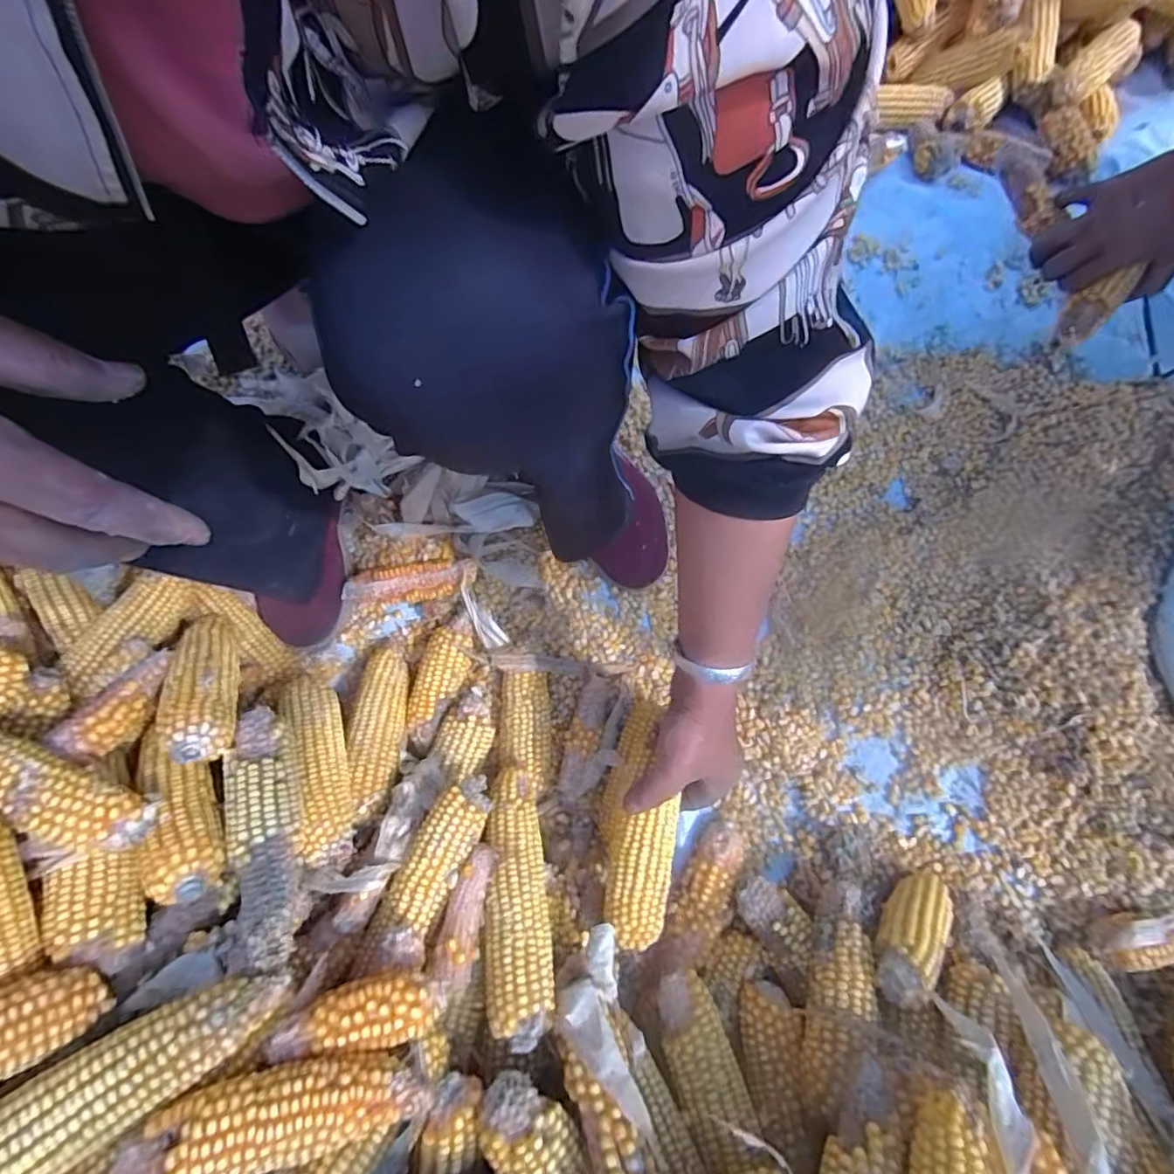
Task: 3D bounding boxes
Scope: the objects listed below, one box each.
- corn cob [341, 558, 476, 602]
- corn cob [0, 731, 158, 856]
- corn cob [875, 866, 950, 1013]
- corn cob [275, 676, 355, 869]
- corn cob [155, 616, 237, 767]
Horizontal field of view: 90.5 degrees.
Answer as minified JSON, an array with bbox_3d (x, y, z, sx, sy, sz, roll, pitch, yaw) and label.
[{"bbox_3d":[-0.187,-0.006,0.625,0.141,0.046,0.043,-4,72,-1],"label":"corn cob"},{"bbox_3d":[-0.342,0.121,0.353,0.141,0.034,0.040,31,75,-10],"label":"corn cob"},{"bbox_3d":[0.263,0.270,0.466,0.142,0.040,0.042,-21,70,-50],"label":"corn cob"},{"bbox_3d":[-0.224,0.140,0.479,0.041,0.049,0.180,-27,49,-8],"label":"corn cob"},{"bbox_3d":[-0.317,0.072,0.486,0.045,0.048,0.192,-32,40,-9],"label":"corn cob"}]

